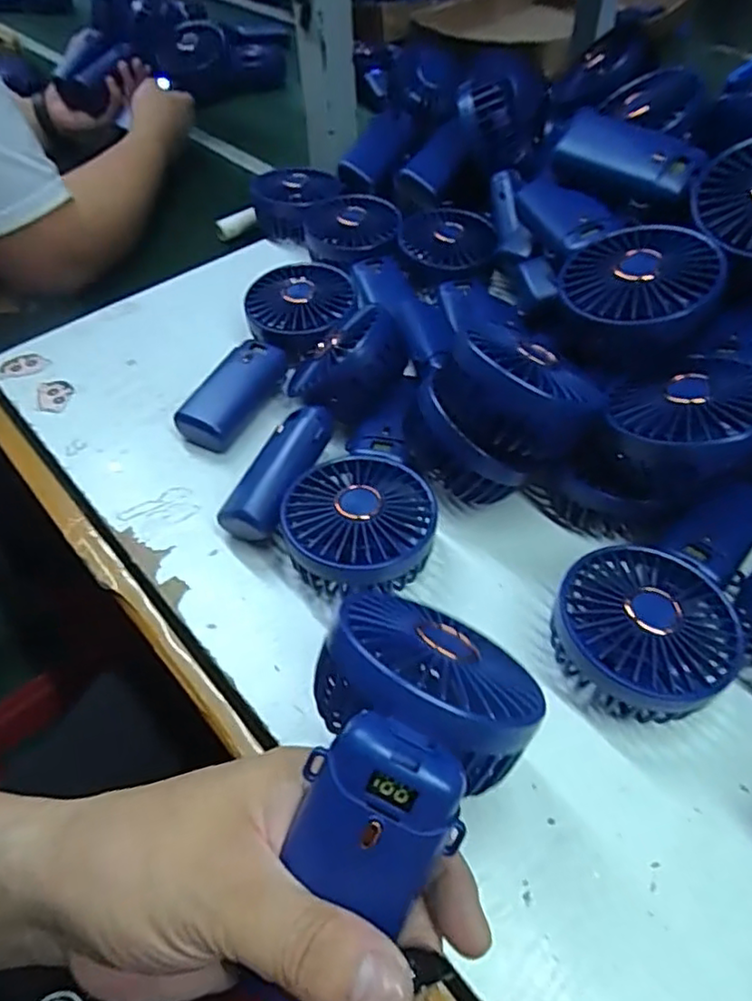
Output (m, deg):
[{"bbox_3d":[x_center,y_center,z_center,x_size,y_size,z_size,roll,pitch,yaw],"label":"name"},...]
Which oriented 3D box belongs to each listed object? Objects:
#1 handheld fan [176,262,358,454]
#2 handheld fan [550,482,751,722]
[{"bbox_3d":[-0.071,-0.109,0.472,0.080,0.049,0.176,13,51,11],"label":"handheld fan"},{"bbox_3d":[0.168,0.046,0.343,0.176,0.047,0.085,-34,57,-25],"label":"handheld fan"}]

